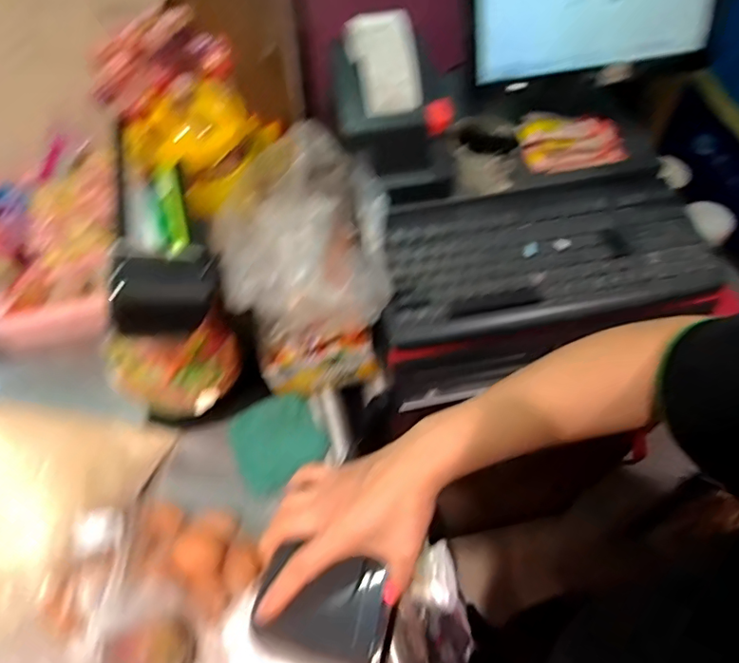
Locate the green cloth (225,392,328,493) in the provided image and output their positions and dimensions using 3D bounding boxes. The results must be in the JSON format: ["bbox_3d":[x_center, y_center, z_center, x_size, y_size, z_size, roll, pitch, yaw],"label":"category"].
[{"bbox_3d":[-0.107,0.126,0.626,0.098,0.012,0.096,-28,79,-12],"label":"green cloth"}]

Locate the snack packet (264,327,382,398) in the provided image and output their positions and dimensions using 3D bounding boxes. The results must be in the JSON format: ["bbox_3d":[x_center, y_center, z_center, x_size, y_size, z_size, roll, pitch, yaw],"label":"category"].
[{"bbox_3d":[-0.059,0.035,0.644,0.126,0.070,0.049,-11,57,-7],"label":"snack packet"}]

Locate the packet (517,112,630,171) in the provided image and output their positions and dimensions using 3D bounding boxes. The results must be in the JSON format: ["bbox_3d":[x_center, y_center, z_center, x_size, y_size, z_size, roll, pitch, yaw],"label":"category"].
[{"bbox_3d":[0.257,-0.243,0.689,0.132,0.043,0.072,-5,57,-3],"label":"packet"}]

